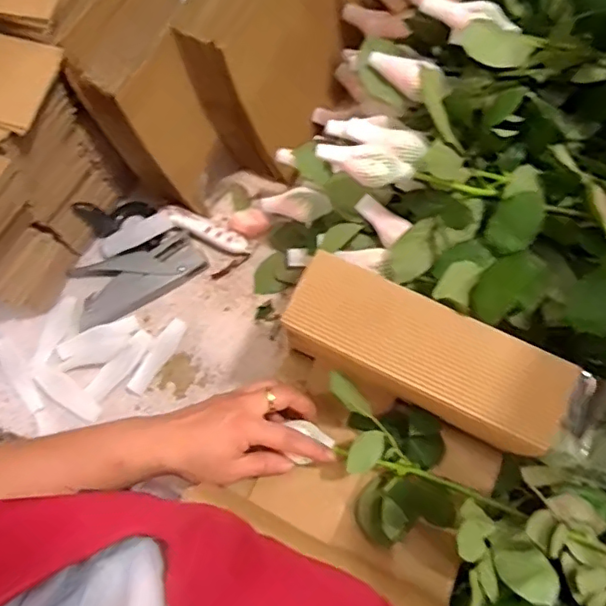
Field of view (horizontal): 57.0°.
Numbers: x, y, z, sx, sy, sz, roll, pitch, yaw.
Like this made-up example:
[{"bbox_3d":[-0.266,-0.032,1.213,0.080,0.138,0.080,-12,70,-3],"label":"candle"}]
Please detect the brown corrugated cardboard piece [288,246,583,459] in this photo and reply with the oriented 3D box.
[{"bbox_3d":[0.086,0.037,0.415,0.204,0.039,0.076,23,76,6],"label":"brown corrugated cardboard piece"}]

